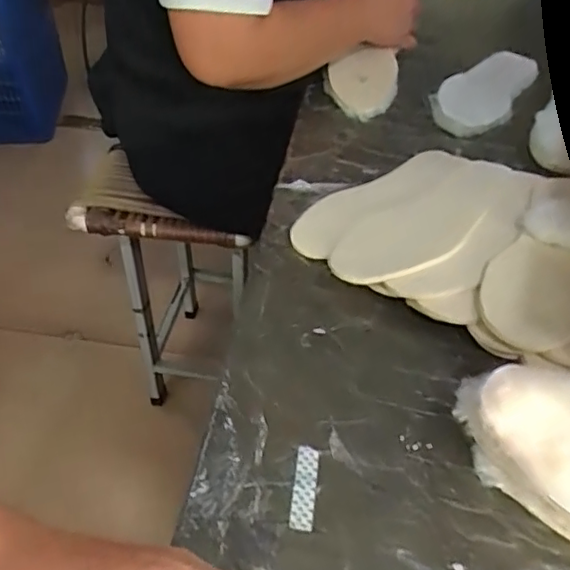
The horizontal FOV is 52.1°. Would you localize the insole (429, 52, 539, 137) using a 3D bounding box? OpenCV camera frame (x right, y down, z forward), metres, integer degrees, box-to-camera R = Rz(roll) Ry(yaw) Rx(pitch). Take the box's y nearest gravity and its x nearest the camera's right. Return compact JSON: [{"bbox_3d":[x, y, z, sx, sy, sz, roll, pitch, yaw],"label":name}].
[{"bbox_3d":[0.275,-0.272,0.785,0.093,0.024,0.228,32,56,16],"label":"insole"}]

